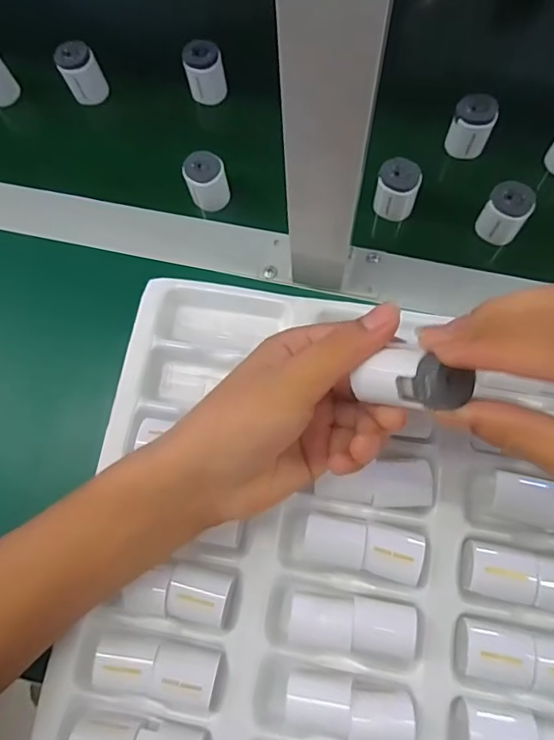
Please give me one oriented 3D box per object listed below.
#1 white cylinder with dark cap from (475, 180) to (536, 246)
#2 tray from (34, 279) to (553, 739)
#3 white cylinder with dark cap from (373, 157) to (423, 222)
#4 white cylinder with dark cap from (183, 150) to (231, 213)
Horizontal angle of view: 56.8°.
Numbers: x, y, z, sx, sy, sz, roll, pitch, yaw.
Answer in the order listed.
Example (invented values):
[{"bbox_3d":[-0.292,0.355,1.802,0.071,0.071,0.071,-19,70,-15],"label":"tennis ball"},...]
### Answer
[{"bbox_3d":[0.165,-0.114,0.372,0.030,0.038,0.025,30,78,12],"label":"white cylinder with dark cap"},{"bbox_3d":[0.100,0.118,0.312,0.435,0.050,0.305,10,74,7],"label":"tray"},{"bbox_3d":[0.091,-0.135,0.384,0.033,0.039,0.024,16,75,8],"label":"white cylinder with dark cap"},{"bbox_3d":[-0.054,-0.146,0.399,0.030,0.042,0.024,-16,73,-1],"label":"white cylinder with dark cap"}]

